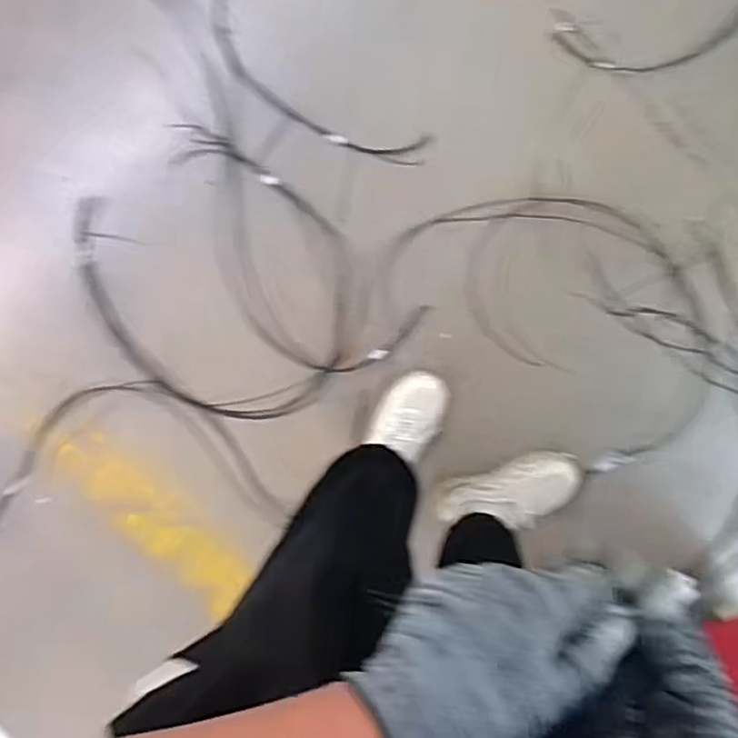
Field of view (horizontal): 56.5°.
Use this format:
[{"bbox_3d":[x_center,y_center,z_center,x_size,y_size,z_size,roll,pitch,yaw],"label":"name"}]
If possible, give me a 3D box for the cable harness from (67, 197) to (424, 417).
[{"bbox_3d":[-0.247,-0.063,1.216,0.630,0.023,0.299,19,100,1],"label":"cable harness"}]

